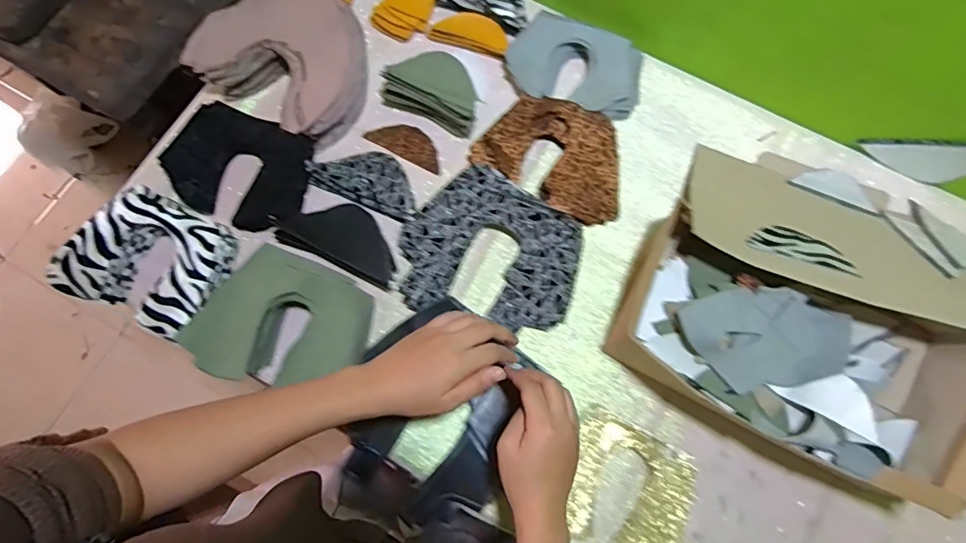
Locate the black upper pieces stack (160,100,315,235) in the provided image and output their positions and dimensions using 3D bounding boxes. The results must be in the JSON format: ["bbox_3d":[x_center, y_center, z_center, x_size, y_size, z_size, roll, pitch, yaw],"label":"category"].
[{"bbox_3d":[-0.294,-0.124,0.617,0.163,0.050,0.130,21,76,5],"label":"black upper pieces stack"}]

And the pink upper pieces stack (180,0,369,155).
[{"bbox_3d":[-0.228,-0.269,0.628,0.178,0.078,0.186,32,77,7],"label":"pink upper pieces stack"}]

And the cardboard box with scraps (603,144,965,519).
[{"bbox_3d":[0.355,0.017,0.543,0.342,0.099,0.341,27,76,6],"label":"cardboard box with scraps"}]

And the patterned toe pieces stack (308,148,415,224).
[{"bbox_3d":[-0.136,-0.114,0.616,0.138,0.028,0.071,24,76,5],"label":"patterned toe pieces stack"}]

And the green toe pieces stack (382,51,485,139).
[{"bbox_3d":[-0.061,-0.222,0.618,0.125,0.078,0.053,29,76,7],"label":"green toe pieces stack"}]

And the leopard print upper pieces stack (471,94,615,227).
[{"bbox_3d":[0.089,-0.142,0.616,0.192,0.039,0.131,24,76,5],"label":"leopard print upper pieces stack"}]

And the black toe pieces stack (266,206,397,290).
[{"bbox_3d":[-0.162,-0.044,0.571,0.157,0.038,0.078,23,76,5],"label":"black toe pieces stack"}]

